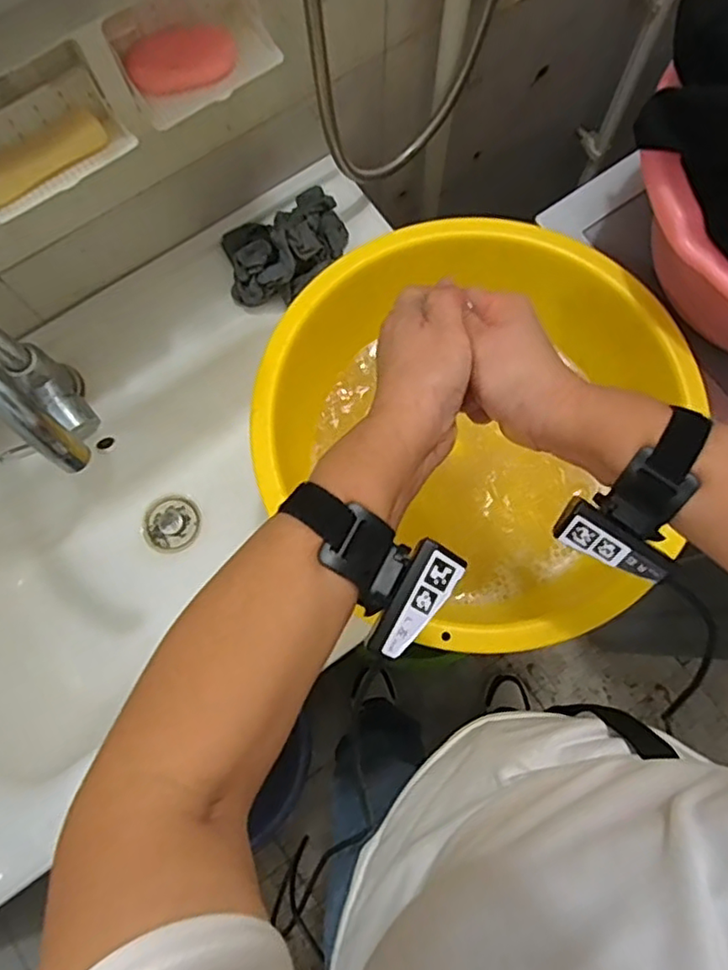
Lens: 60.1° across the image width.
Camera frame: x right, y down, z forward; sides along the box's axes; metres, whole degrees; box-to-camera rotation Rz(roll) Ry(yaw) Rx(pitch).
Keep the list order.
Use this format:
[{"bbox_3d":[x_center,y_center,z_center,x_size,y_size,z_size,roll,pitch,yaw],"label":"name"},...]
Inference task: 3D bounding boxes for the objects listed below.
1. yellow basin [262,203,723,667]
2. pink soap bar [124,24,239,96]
[{"bbox_3d":[0.100,-0.059,0.585,0.348,0.126,0.346,0,76,0],"label":"yellow basin"},{"bbox_3d":[-0.138,-0.324,0.479,0.082,0.016,0.041,-22,77,-5],"label":"pink soap bar"}]

